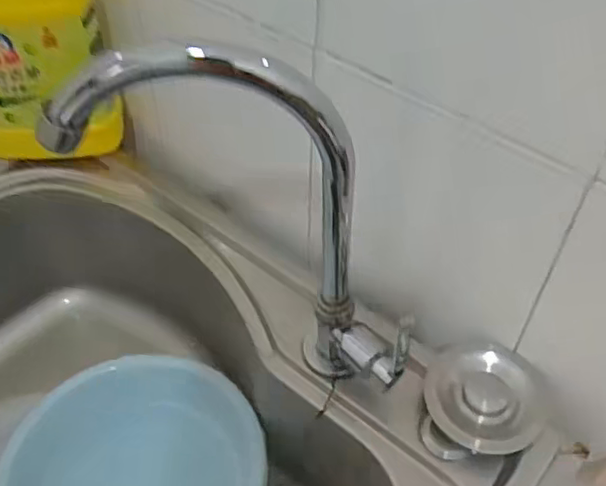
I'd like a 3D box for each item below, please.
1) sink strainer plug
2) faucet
[{"bbox_3d":[0.128,0.110,0.452,0.083,0.028,0.070,12,90,1],"label":"sink strainer plug"},{"bbox_3d":[-0.027,0.003,0.384,0.181,0.267,0.048,1,45,9],"label":"faucet"}]

